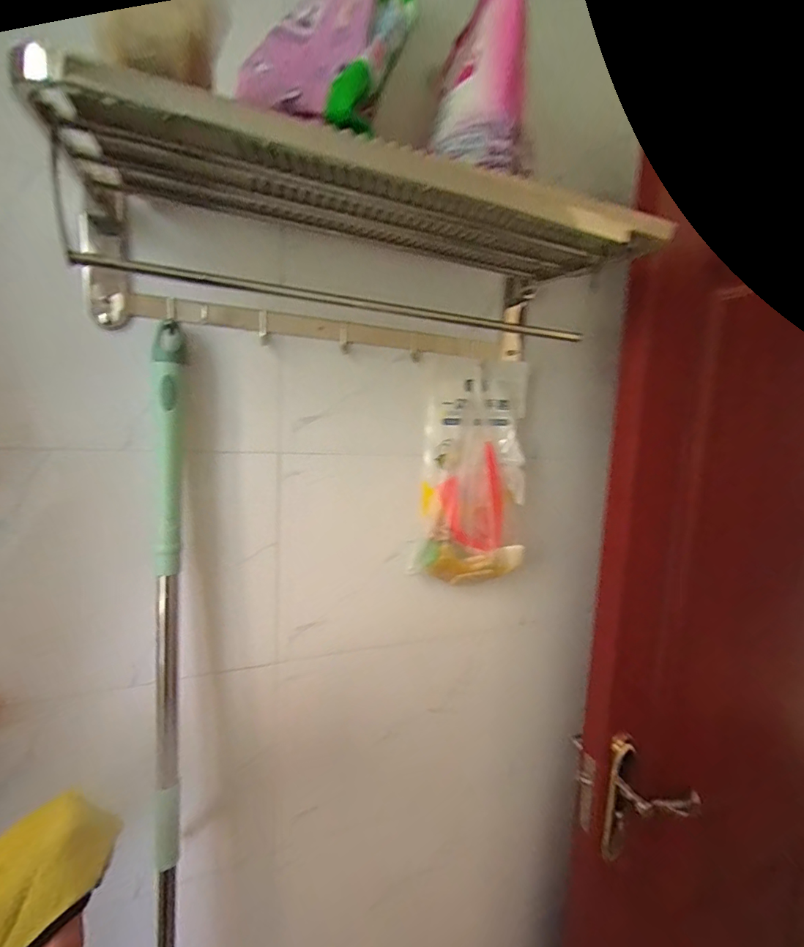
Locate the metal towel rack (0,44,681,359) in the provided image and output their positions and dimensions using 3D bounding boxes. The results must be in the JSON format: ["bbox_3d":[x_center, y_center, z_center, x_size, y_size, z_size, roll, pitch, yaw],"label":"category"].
[{"bbox_3d":[-0.042,-0.238,0.477,0.564,0.155,0.247,0,7,-19],"label":"metal towel rack"}]

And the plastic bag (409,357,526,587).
[{"bbox_3d":[0.110,-0.003,0.640,0.163,0.326,0.032,2,-3,-14],"label":"plastic bag"}]

